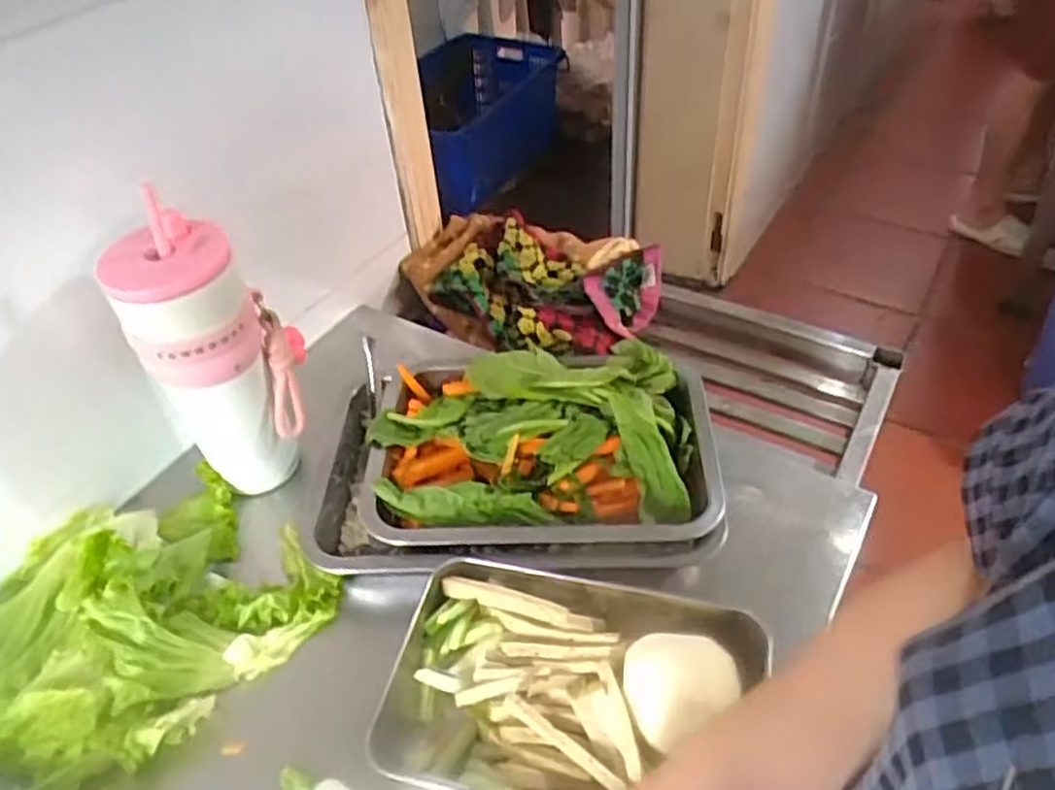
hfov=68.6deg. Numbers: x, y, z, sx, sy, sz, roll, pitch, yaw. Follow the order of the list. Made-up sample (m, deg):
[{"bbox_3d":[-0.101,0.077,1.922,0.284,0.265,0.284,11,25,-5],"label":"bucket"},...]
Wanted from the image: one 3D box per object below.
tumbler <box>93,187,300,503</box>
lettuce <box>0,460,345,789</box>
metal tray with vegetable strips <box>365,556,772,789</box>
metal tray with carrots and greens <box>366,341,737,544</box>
[{"bbox_3d":[-0.221,-0.020,0.571,0.091,0.222,0.076,-4,42,3],"label":"tumbler"},{"bbox_3d":[-0.292,0.151,0.533,0.213,0.059,0.245,30,54,33],"label":"lettuce"},{"bbox_3d":[0.024,0.179,0.472,0.220,0.055,0.136,4,43,11],"label":"metal tray with vegetable strips"},{"bbox_3d":[0.008,0.041,0.597,0.269,0.063,0.187,-4,42,4],"label":"metal tray with carrots and greens"}]

